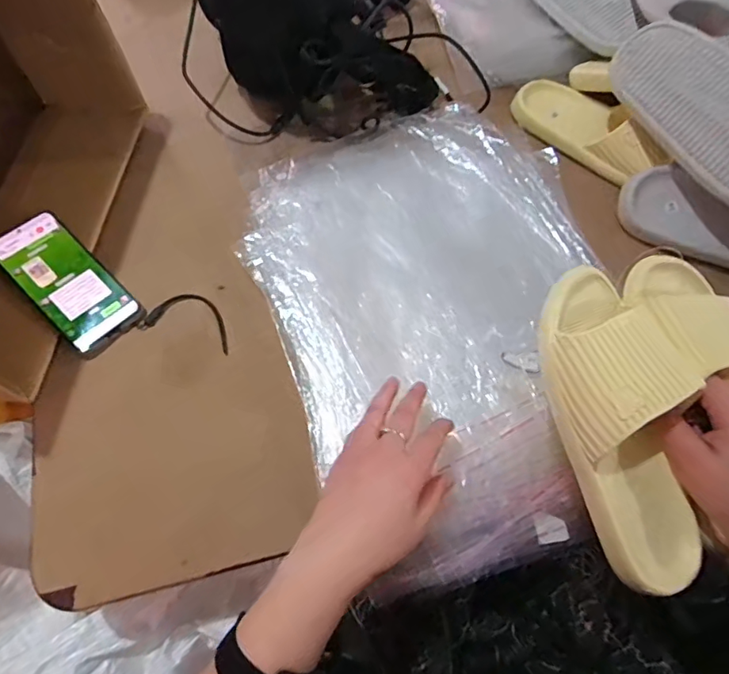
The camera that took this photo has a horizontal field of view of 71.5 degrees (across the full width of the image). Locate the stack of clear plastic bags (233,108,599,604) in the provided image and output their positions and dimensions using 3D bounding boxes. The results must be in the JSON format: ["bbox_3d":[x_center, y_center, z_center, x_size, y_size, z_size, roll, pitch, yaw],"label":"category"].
[{"bbox_3d":[0.080,-0.036,0.538,0.357,0.036,0.510,-11,65,-6],"label":"stack of clear plastic bags"}]

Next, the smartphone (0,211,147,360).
[{"bbox_3d":[-0.311,-0.059,0.528,0.169,0.006,0.077,45,67,8],"label":"smartphone"}]

